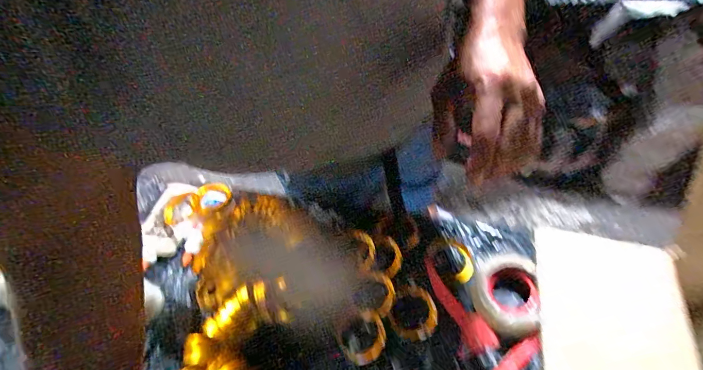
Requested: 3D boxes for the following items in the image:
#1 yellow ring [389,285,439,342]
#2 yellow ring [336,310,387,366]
[{"bbox_3d":[0.091,0.192,0.549,0.071,0.004,0.078,-1,56,1],"label":"yellow ring"},{"bbox_3d":[0.018,0.223,0.533,0.069,0.006,0.065,-1,56,1],"label":"yellow ring"}]

